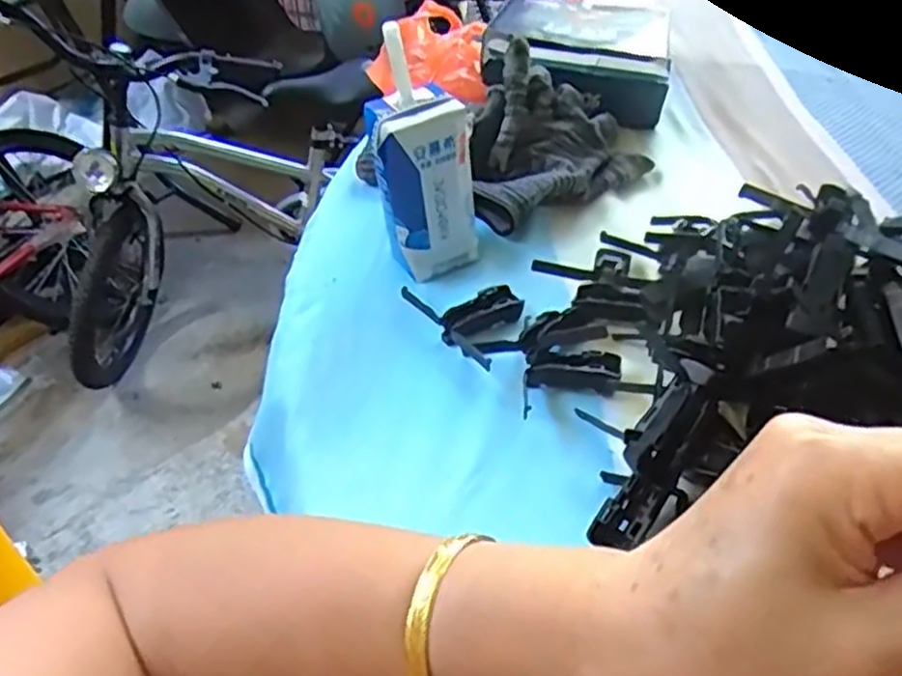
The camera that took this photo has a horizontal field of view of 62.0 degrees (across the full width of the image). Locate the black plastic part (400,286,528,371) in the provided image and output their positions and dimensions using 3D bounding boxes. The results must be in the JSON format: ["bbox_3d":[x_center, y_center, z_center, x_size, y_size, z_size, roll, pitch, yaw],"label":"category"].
[{"bbox_3d":[0.014,-0.013,0.414,0.045,0.013,0.078,-27,46,-22],"label":"black plastic part"}]

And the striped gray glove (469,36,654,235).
[{"bbox_3d":[0.066,-0.134,0.498,0.141,0.078,0.080,-26,46,-21],"label":"striped gray glove"}]

